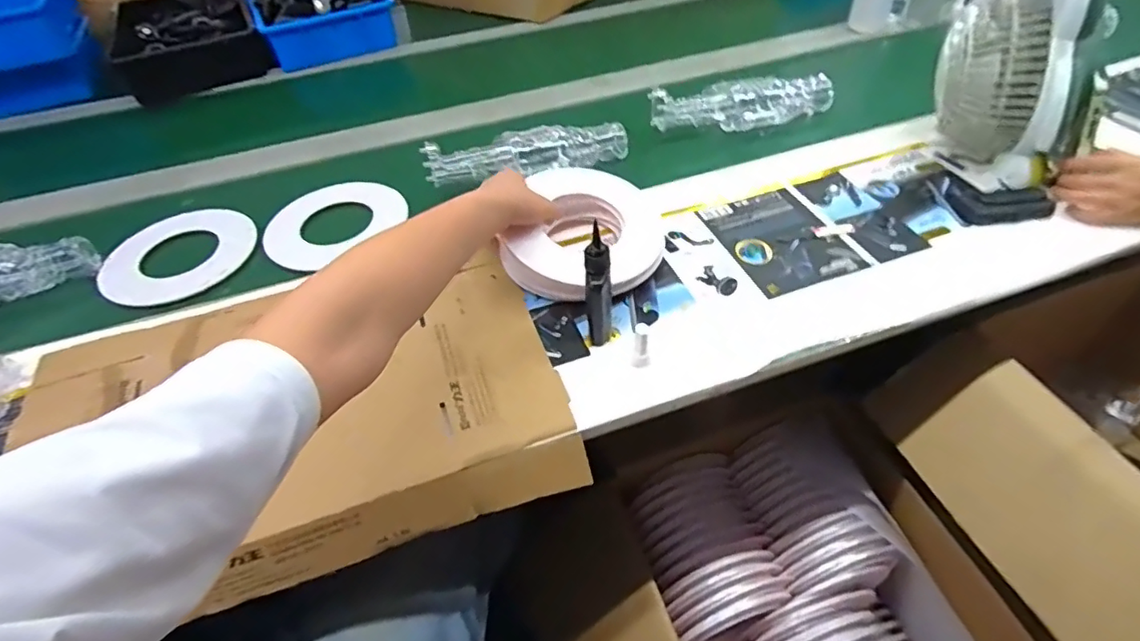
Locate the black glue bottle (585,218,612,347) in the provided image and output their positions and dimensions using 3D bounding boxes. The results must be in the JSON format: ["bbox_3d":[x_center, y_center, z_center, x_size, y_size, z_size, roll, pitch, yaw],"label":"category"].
[{"bbox_3d":[0.029,-0.030,0.566,0.025,0.138,0.029,-1,47,3],"label":"black glue bottle"}]

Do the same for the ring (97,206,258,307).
[{"bbox_3d":[-0.530,-0.092,0.763,0.190,0.016,0.191,-2,47,2],"label":"ring"}]

